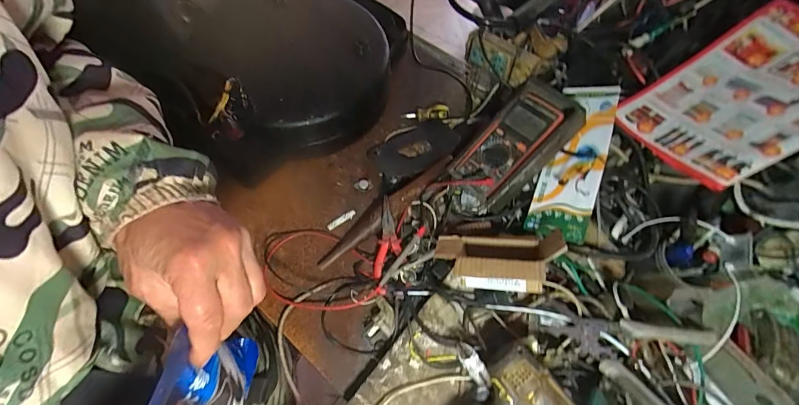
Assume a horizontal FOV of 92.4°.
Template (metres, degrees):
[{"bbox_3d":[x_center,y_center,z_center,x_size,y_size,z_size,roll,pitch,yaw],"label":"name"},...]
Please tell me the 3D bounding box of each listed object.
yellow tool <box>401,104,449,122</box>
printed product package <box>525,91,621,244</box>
[{"bbox_3d":[0.048,-0.166,0.717,0.086,0.026,0.021,0,54,-2],"label":"yellow tool"},{"bbox_3d":[0.263,-0.062,0.581,0.084,0.026,0.236,15,86,34],"label":"printed product package"}]

